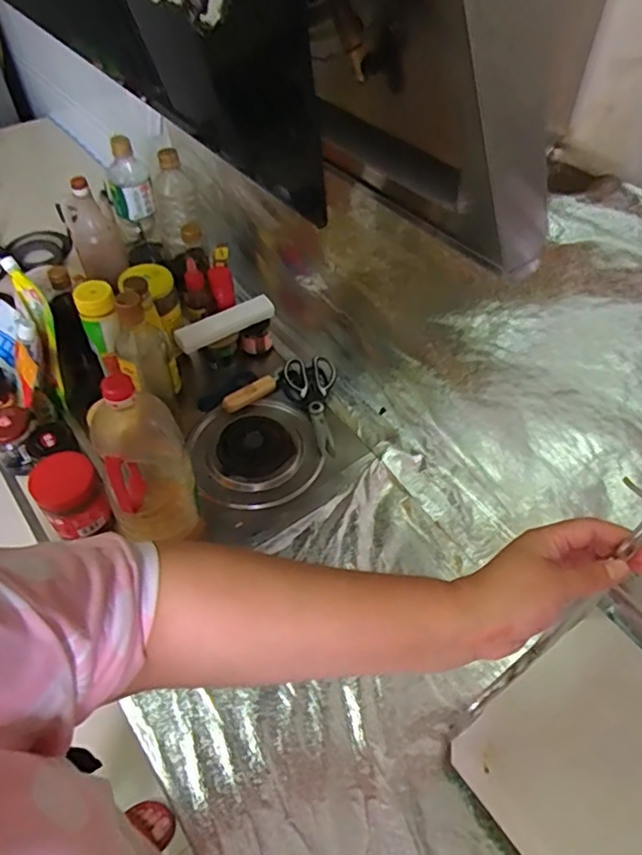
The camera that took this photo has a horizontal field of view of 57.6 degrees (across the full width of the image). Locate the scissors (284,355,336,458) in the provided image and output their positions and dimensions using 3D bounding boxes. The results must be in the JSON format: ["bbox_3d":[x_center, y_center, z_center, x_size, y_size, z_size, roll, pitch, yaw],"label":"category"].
[{"bbox_3d":[0.004,-0.045,0.958,0.080,0.030,0.197,-18,53,-14],"label":"scissors"}]

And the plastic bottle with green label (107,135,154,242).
[{"bbox_3d":[-0.347,-0.422,1.073,0.076,0.195,0.078,-14,52,-11],"label":"plastic bottle with green label"}]

